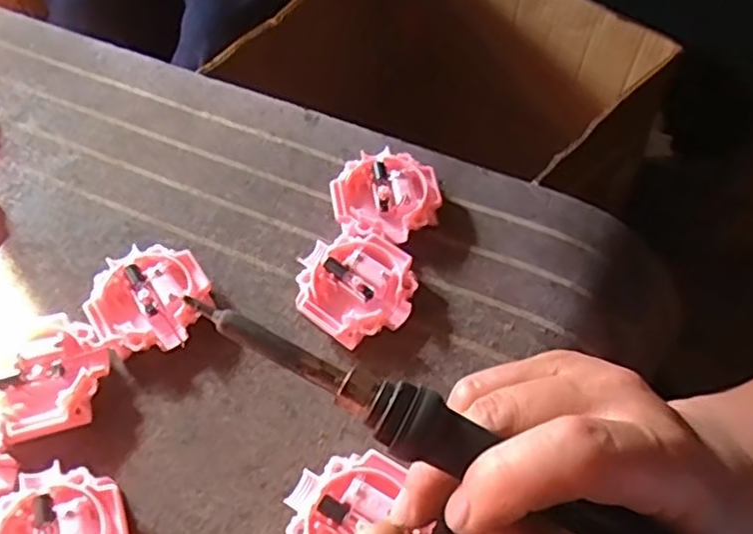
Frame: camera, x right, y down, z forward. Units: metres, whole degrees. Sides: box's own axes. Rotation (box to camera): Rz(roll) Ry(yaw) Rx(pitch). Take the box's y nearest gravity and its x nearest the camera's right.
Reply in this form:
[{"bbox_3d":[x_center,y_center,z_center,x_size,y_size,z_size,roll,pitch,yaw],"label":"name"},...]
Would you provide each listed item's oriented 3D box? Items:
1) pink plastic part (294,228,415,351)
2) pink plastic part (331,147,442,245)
[{"bbox_3d":[-0.009,0.009,0.313,0.053,0.015,0.052,-1,58,1],"label":"pink plastic part"},{"bbox_3d":[0.005,-0.034,0.340,0.051,0.015,0.049,-1,58,1],"label":"pink plastic part"}]

